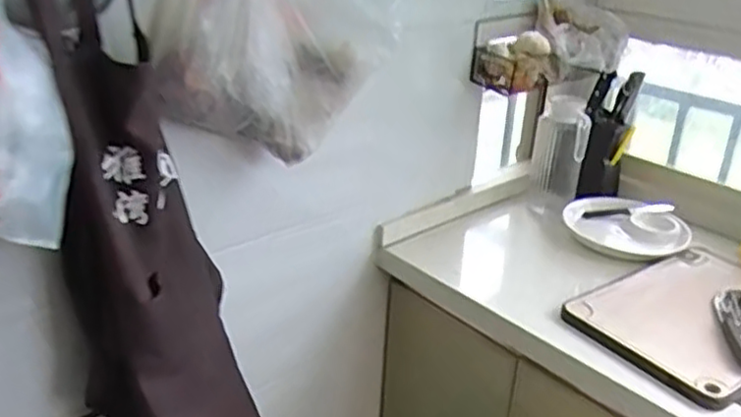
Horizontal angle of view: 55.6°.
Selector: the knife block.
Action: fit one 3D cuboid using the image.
[{"bbox_3d":[0.488,-0.152,1.452,0.086,0.258,0.104,14,7,23],"label":"knife block"}]

